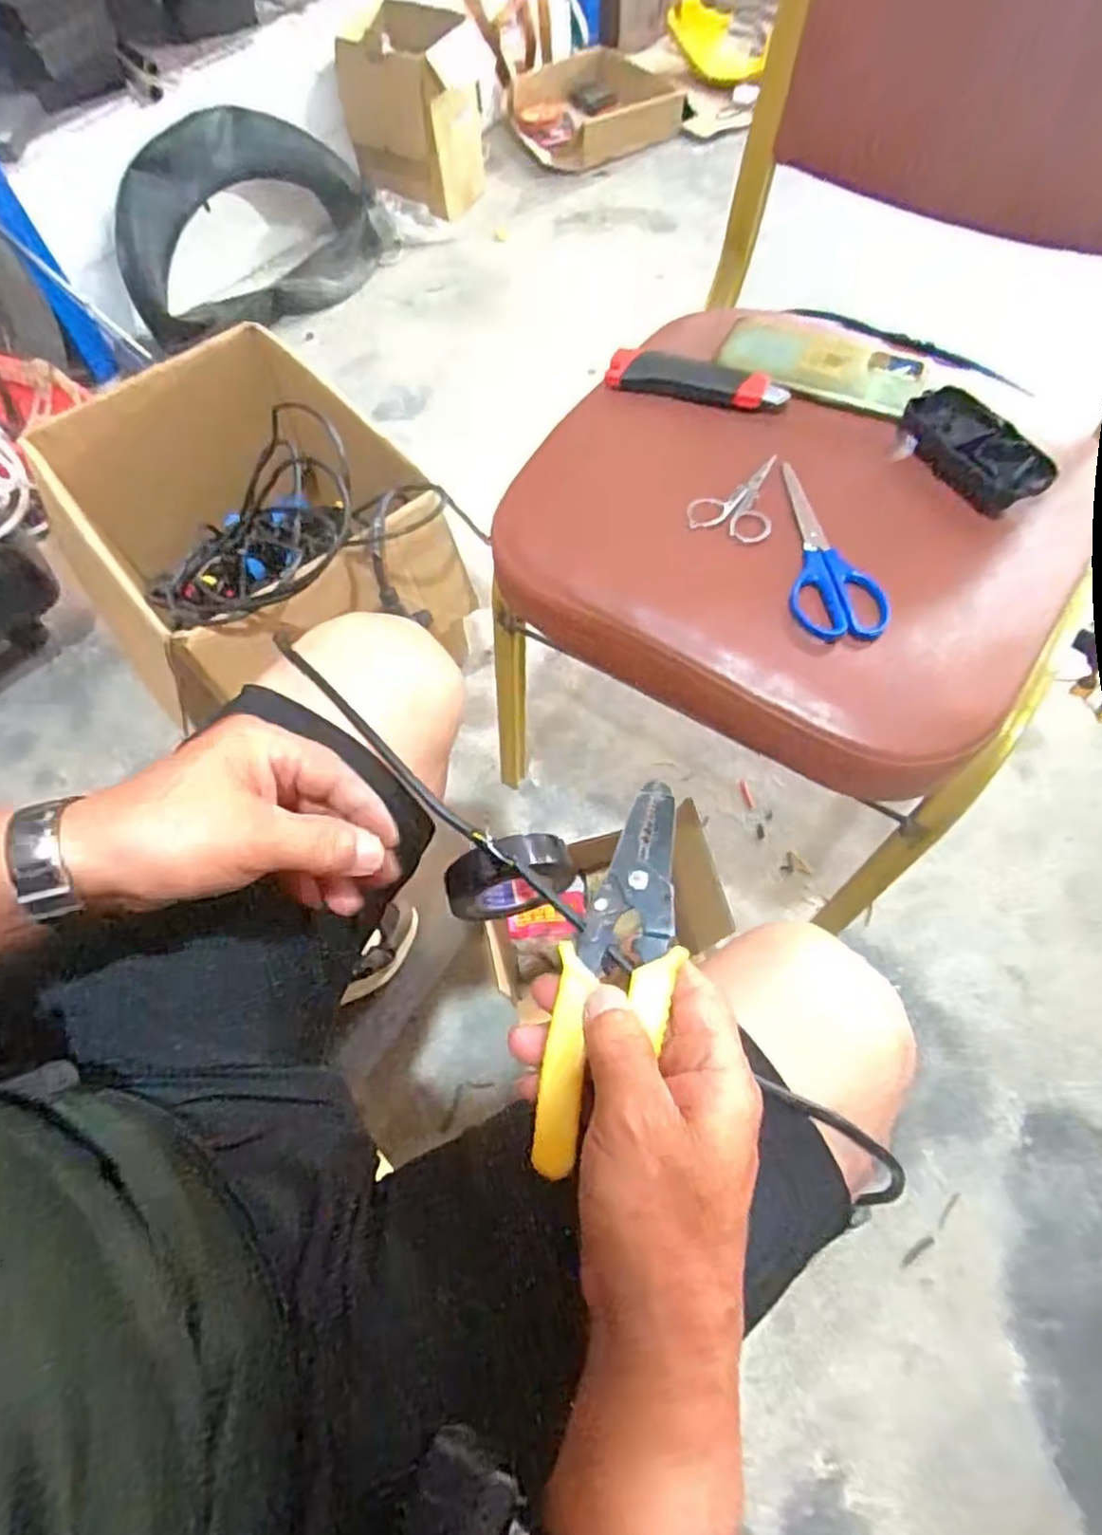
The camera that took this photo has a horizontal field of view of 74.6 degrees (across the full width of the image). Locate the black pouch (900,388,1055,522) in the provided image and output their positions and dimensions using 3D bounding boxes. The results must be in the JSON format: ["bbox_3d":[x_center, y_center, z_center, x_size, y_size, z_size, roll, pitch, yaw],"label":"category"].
[{"bbox_3d":[0.305,-0.231,0.525,0.042,0.030,0.115,-24,65,-9],"label":"black pouch"}]

